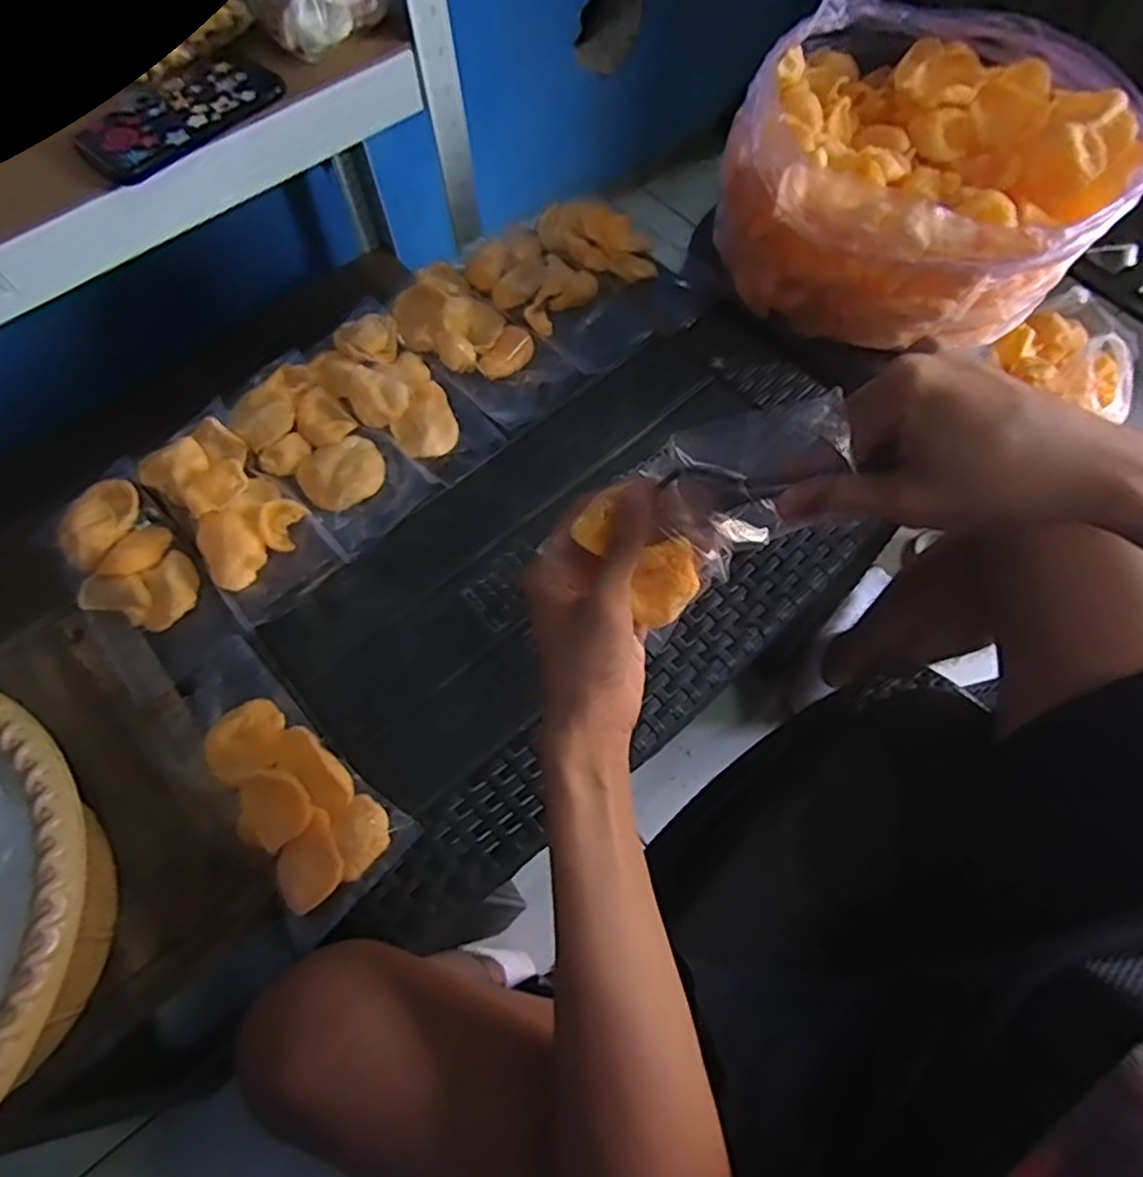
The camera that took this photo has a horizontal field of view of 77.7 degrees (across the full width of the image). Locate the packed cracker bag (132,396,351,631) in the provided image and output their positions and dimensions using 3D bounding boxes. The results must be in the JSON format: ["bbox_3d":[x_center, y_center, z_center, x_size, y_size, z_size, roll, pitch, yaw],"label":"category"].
[{"bbox_3d":[-0.260,-0.060,0.549,0.086,0.024,0.171,-39,70,-15],"label":"packed cracker bag"}]

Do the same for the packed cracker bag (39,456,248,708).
[{"bbox_3d":[-0.330,-0.010,0.533,0.086,0.021,0.177,-37,70,-14],"label":"packed cracker bag"}]

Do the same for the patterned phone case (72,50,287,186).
[{"bbox_3d":[-0.293,-0.357,0.533,0.079,0.012,0.149,42,73,18],"label":"patterned phone case"}]

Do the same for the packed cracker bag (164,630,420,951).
[{"bbox_3d":[-0.205,0.121,0.474,0.209,0.024,0.090,41,73,18],"label":"packed cracker bag"}]

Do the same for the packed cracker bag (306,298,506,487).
[{"bbox_3d":[-0.144,-0.166,0.595,0.078,0.022,0.189,-40,71,-15],"label":"packed cracker bag"}]

